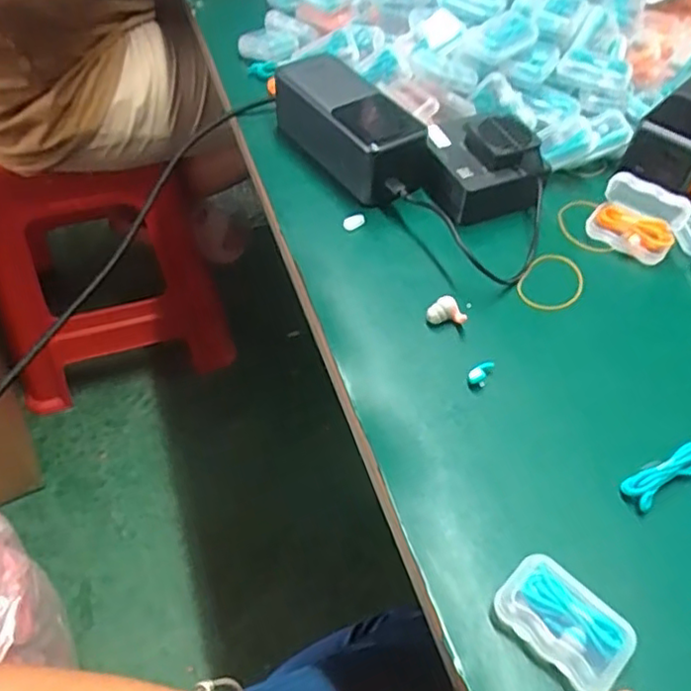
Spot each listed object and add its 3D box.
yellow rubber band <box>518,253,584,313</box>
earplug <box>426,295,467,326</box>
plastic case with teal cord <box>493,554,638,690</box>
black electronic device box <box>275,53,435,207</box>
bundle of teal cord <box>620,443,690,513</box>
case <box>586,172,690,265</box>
[{"bbox_3d":[0.135,-0.042,0.424,0.037,0.005,0.054,32,56,21],"label":"yellow rubber band"},{"bbox_3d":[0.061,-0.018,0.394,0.017,0.015,0.019,-33,60,-26],"label":"earplug"},{"bbox_3d":[0.094,0.121,0.283,0.056,0.017,0.035,38,58,24],"label":"plastic case with teal cord"},{"bbox_3d":[0.001,-0.158,0.468,0.065,0.048,0.132,-35,61,-27],"label":"black electronic device box"},{"bbox_3d":[0.163,0.065,0.331,0.047,0.015,0.017,-25,56,-22],"label":"bundle of teal cord"},{"bbox_3d":[0.198,-0.087,0.439,0.055,0.046,0.030,26,54,17],"label":"case"}]

